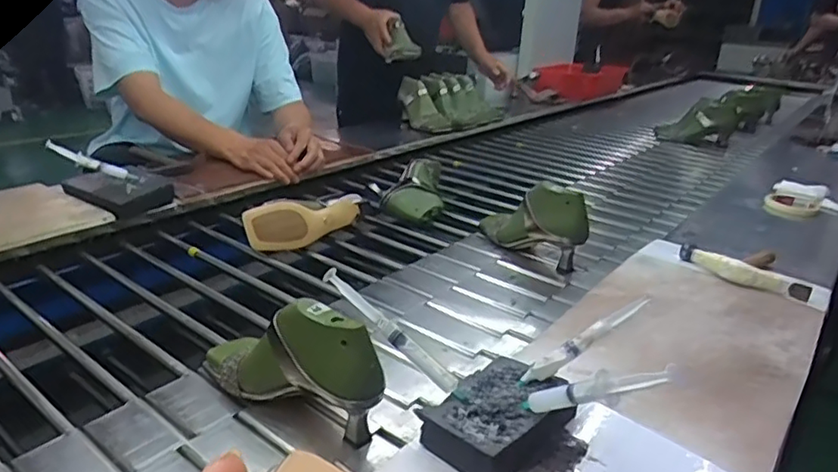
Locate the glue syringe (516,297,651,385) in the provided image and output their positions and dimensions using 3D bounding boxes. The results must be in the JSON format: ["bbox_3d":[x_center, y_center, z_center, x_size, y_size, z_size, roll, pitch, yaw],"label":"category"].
[{"bbox_3d":[0.152,0.095,0.553,0.140,0.016,0.013,-33,30,-6],"label":"glue syringe"}]

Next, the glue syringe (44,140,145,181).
[{"bbox_3d":[-0.572,-0.126,1.065,0.167,0.025,0.031,22,18,-17],"label":"glue syringe"}]

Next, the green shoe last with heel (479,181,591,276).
[{"bbox_3d":[0.182,-0.035,1.020,0.057,0.142,0.230,-11,27,-31],"label":"green shoe last with heel"}]

